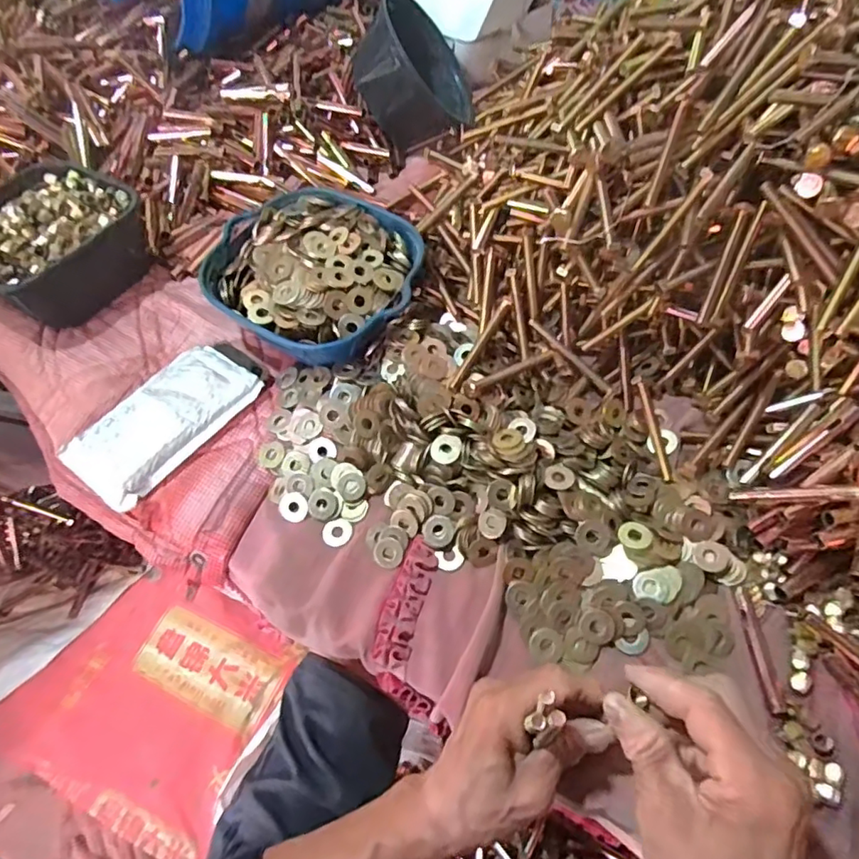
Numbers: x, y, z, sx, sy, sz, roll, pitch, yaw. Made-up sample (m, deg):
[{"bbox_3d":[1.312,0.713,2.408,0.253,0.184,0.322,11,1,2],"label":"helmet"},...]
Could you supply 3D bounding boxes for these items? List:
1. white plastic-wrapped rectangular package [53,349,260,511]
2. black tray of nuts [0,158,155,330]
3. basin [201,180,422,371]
[{"bbox_3d":[-0.245,-0.010,0.519,0.094,0.023,0.164,32,67,19],"label":"white plastic-wrapped rectangular package"},{"bbox_3d":[-0.394,-0.198,0.592,0.174,0.068,0.162,26,65,16],"label":"black tray of nuts"},{"bbox_3d":[-0.110,-0.157,0.555,0.191,0.055,0.186,-1,60,2],"label":"basin"}]

